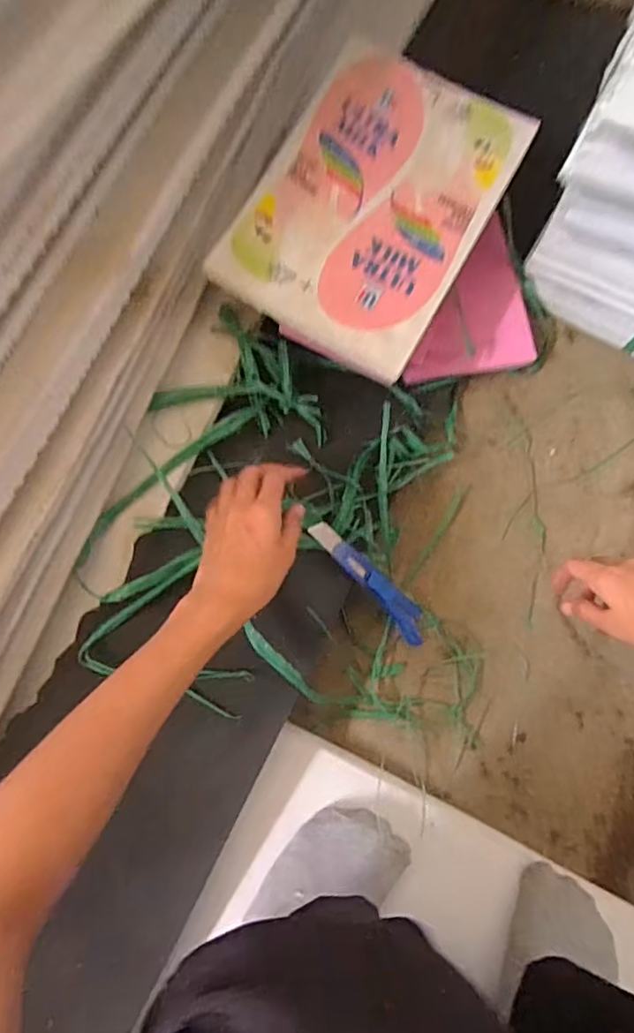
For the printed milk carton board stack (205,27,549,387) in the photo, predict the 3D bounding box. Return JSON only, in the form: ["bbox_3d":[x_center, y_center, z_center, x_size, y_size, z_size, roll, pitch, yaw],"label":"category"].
[{"bbox_3d":[0.052,-0.284,0.518,0.192,0.023,0.278,29,81,5],"label":"printed milk carton board stack"}]

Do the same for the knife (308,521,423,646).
[{"bbox_3d":[0.051,0.060,0.530,0.030,0.014,0.158,-47,112,-7],"label":"knife"}]

